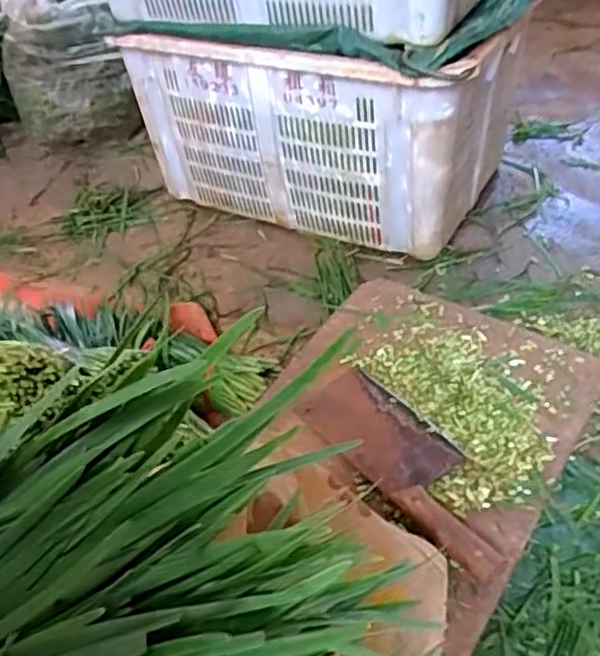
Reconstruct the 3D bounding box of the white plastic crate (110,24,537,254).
[{"bbox_3d":[0.053,-0.385,1.283,0.619,0.367,0.378,21,50,27],"label":"white plastic crate"}]

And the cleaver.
[{"bbox_3d":[0.116,0.137,0.721,0.100,0.031,0.272,-30,48,-22],"label":"cleaver"}]

